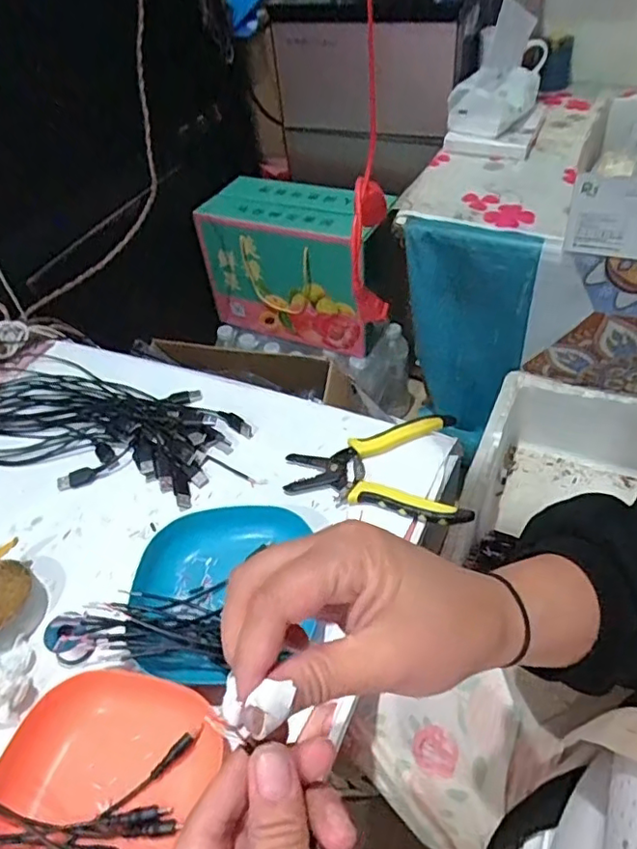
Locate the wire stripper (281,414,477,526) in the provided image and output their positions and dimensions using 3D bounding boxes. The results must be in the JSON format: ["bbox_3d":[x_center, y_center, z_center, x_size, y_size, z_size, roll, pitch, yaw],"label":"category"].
[{"bbox_3d":[0.051,0.045,0.524,0.157,0.023,0.120,-6,46,1],"label":"wire stripper"}]

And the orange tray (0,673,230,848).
[{"bbox_3d":[-0.141,0.230,0.365,0.128,0.034,0.137,11,49,16],"label":"orange tray"}]

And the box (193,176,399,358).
[{"bbox_3d":[-0.042,-0.300,1.108,0.329,0.250,0.145,18,51,22],"label":"box"}]

